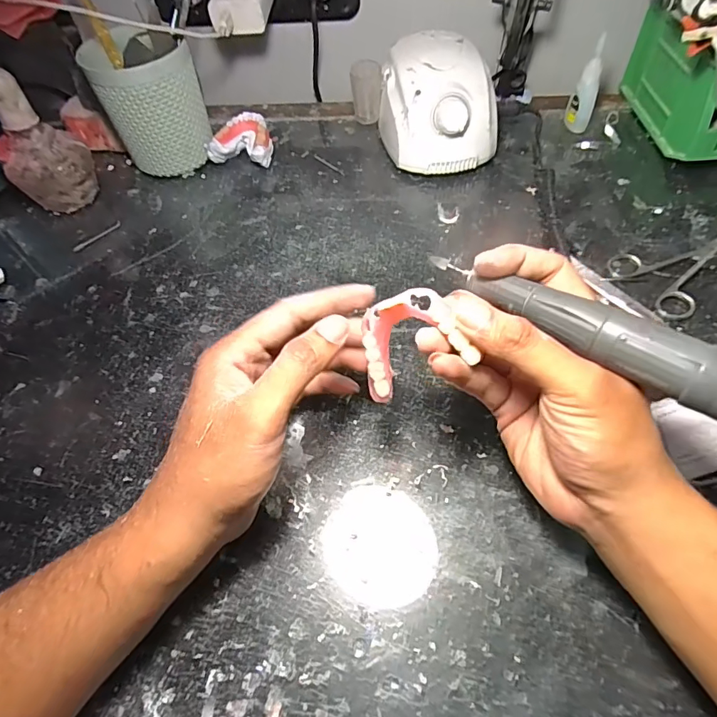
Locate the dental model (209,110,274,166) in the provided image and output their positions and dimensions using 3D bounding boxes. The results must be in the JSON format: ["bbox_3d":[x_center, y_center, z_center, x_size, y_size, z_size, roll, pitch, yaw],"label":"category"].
[{"bbox_3d":[-0.121,-0.226,0.484,0.062,0.036,0.050,5,57,8],"label":"dental model"}]

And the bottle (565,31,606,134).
[{"bbox_3d":[0.229,-0.270,0.460,0.023,0.081,0.020,12,58,12],"label":"bottle"}]

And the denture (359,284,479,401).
[{"bbox_3d":[0.022,-0.009,0.236,0.056,0.044,0.018,-34,14,22],"label":"denture"}]

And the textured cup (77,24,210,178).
[{"bbox_3d":[-0.200,-0.249,0.456,0.092,0.114,0.088,-21,58,-10],"label":"textured cup"}]

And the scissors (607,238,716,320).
[{"bbox_3d":[0.277,-0.082,0.377,0.135,0.007,0.071,-27,59,-13],"label":"scissors"}]

